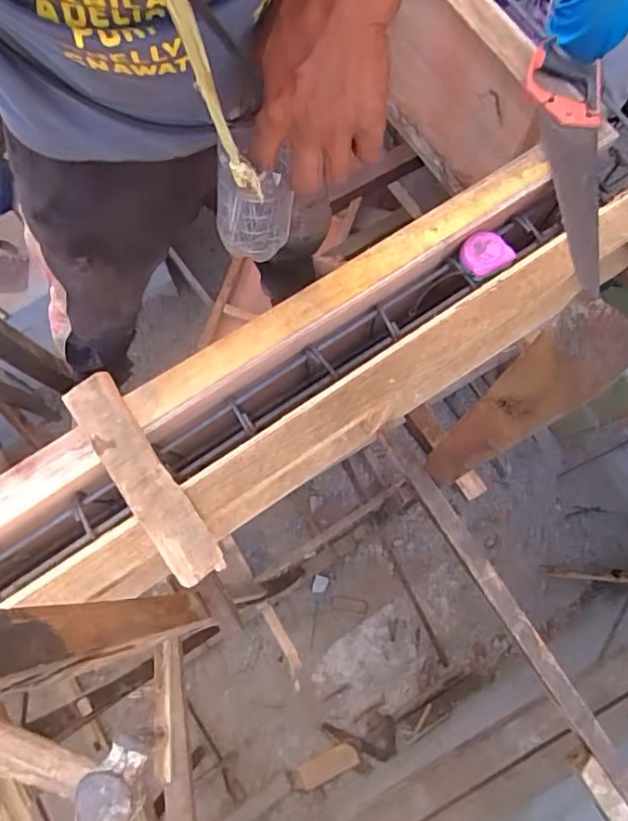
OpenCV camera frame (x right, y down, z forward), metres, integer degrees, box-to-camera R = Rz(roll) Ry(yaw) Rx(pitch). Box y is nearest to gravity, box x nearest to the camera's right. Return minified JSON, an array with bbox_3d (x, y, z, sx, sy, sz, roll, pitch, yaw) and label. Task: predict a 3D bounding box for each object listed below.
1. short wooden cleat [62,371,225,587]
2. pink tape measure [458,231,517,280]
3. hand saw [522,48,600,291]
[{"bbox_3d":[-0.261,0.100,0.842,0.079,0.020,0.349,-35,78,-7],"label":"short wooden cleat"},{"bbox_3d":[0.296,-0.271,0.974,0.079,0.035,0.079,-30,75,12],"label":"pink tape measure"},{"bbox_3d":[0.430,-0.416,0.955,0.124,0.035,0.448,2,77,2],"label":"hand saw"}]

